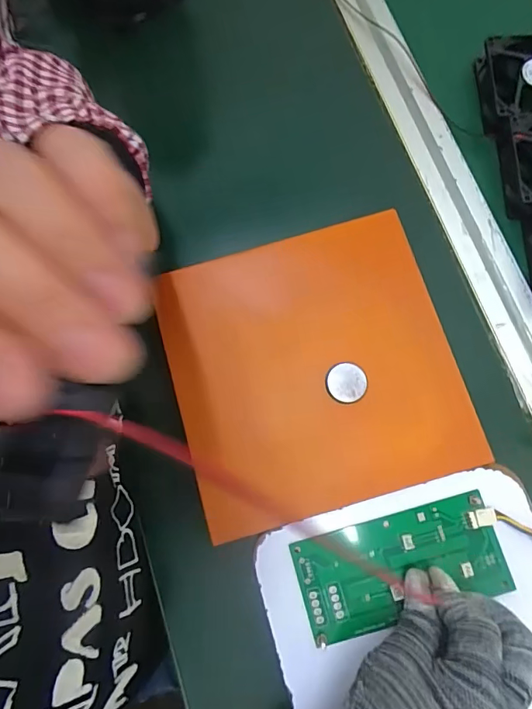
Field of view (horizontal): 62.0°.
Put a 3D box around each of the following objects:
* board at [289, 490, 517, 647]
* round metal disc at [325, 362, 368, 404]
[{"bbox_3d":[0.089,0.140,0.293,0.134,0.007,0.064,-19,76,-1],"label":"board"},{"bbox_3d":[0.058,0.020,0.316,0.029,0.004,0.028,0,77,2],"label":"round metal disc"}]

